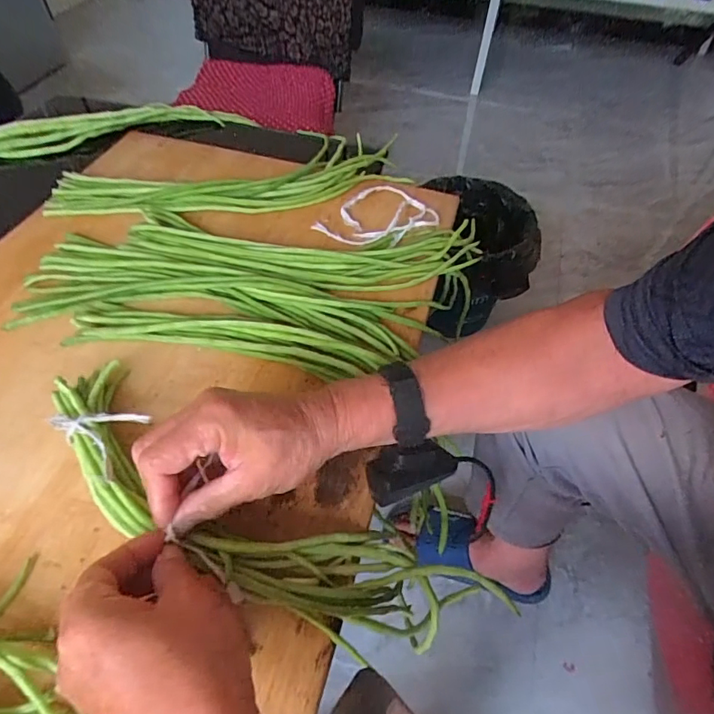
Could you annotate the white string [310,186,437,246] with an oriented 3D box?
[{"bbox_3d":[0.030,-0.171,0.587,0.113,0.017,0.129,34,59,22],"label":"white string"}]

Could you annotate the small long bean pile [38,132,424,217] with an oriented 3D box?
[{"bbox_3d":[-0.162,-0.235,0.631,0.457,0.040,0.147,-14,55,-12],"label":"small long bean pile"}]

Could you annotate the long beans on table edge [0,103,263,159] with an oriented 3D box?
[{"bbox_3d":[-0.411,-0.333,0.718,0.511,0.050,0.075,-14,55,-12],"label":"long beans on table edge"}]

